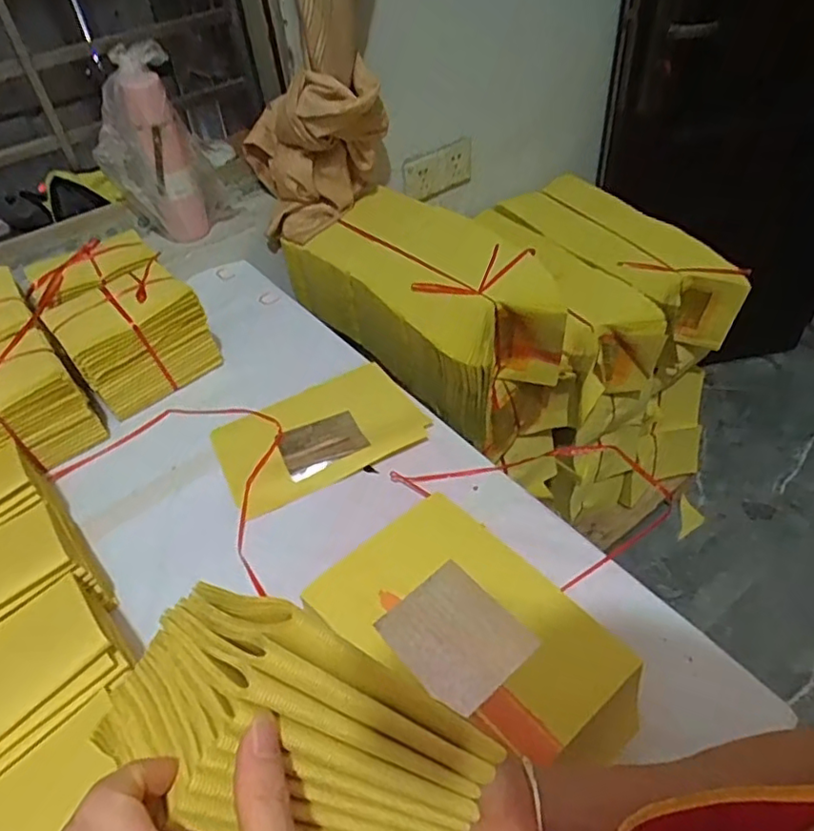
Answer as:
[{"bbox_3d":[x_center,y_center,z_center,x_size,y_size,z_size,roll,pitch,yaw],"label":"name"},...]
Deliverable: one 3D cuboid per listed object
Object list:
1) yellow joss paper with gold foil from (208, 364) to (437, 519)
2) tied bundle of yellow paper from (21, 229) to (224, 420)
[{"bbox_3d":[-0.106,0.020,0.743,0.236,0.018,0.147,-23,47,-16],"label":"yellow joss paper with gold foil"},{"bbox_3d":[-0.393,-0.131,0.835,0.163,0.125,0.222,-33,50,-24],"label":"tied bundle of yellow paper"}]

